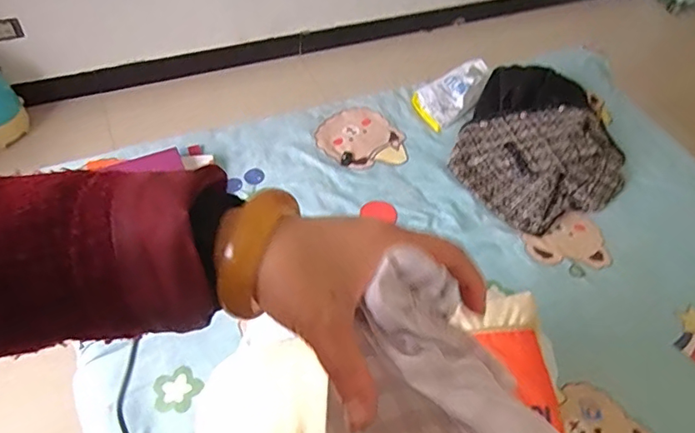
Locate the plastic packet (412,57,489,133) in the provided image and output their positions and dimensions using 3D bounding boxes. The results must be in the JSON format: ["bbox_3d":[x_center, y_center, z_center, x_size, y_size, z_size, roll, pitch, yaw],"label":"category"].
[{"bbox_3d":[0.264,-0.327,1.347,0.217,0.063,0.144,-33,62,-27],"label":"plastic packet"}]

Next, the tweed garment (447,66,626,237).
[{"bbox_3d":[0.474,-0.179,1.262,0.383,0.084,0.510,26,54,14],"label":"tweed garment"}]

